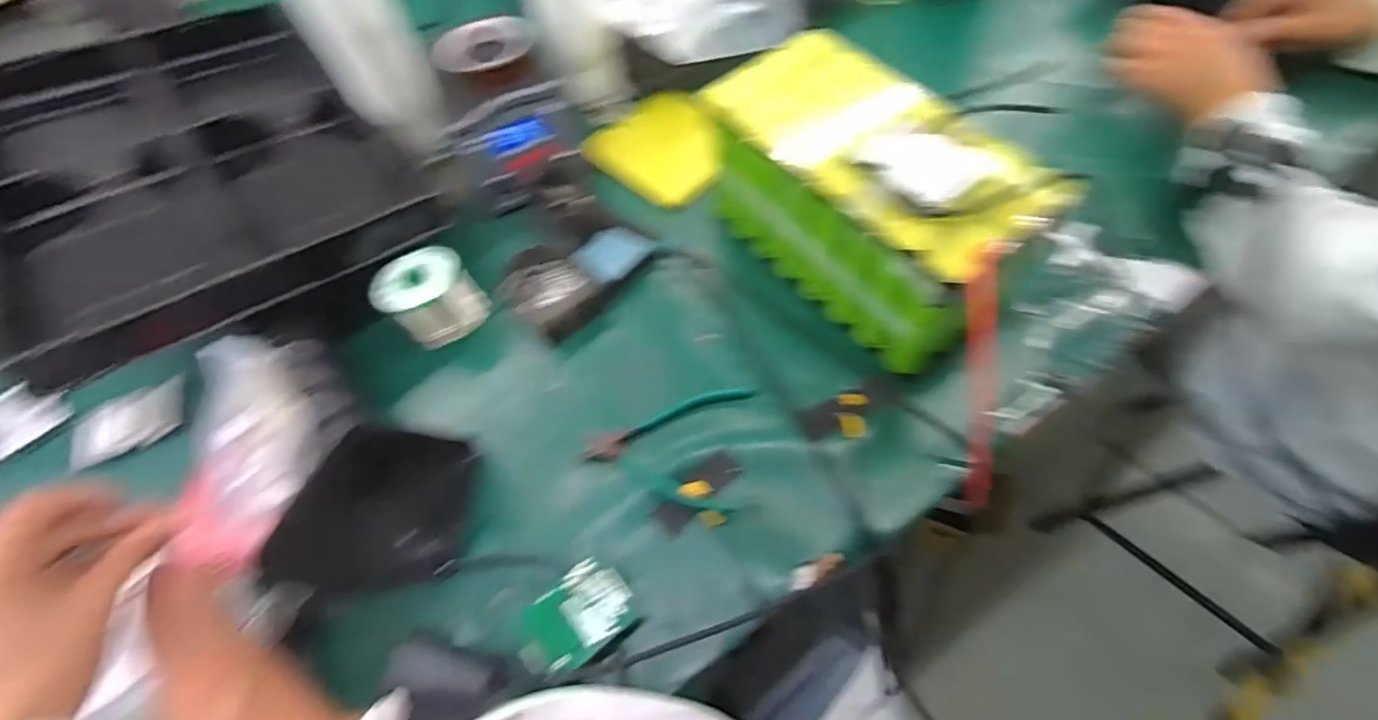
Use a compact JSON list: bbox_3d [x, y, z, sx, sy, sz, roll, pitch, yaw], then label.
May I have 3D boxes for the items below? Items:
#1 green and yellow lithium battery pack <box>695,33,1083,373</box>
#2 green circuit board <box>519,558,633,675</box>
[{"bbox_3d":[0.153,-0.142,0.541,0.138,0.152,0.281,-36,65,-15],"label":"green and yellow lithium battery pack"},{"bbox_3d":[-0.086,0.195,0.455,0.086,0.019,0.060,-39,66,-16],"label":"green circuit board"}]

